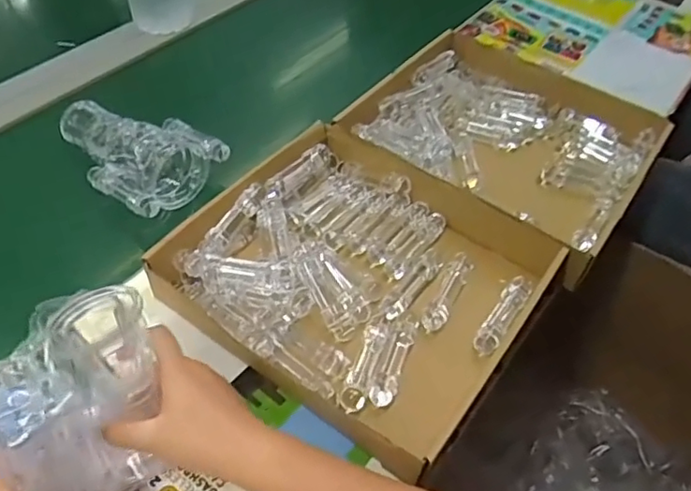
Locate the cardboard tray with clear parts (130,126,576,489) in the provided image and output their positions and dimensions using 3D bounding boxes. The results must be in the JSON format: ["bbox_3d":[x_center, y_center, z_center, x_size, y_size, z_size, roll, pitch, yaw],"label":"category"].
[{"bbox_3d":[0.013,0.028,0.581,0.309,0.056,0.276,30,54,19],"label":"cardboard tray with clear parts"}]

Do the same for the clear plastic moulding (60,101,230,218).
[{"bbox_3d":[-0.235,-0.116,0.673,0.182,0.057,0.127,37,57,24],"label":"clear plastic moulding"}]

